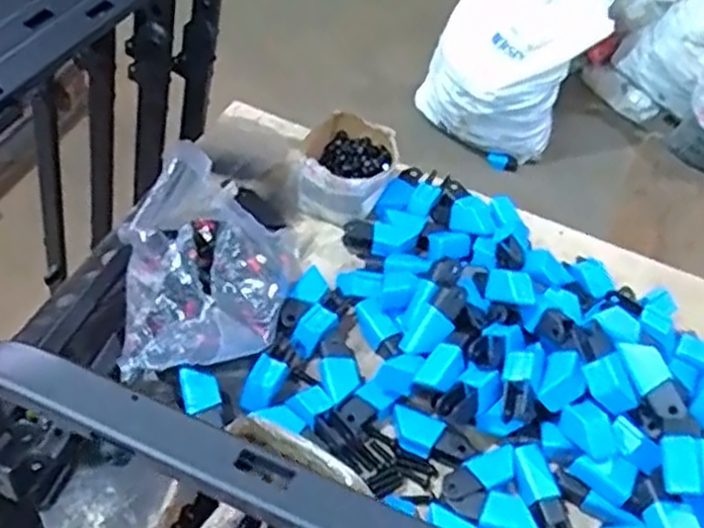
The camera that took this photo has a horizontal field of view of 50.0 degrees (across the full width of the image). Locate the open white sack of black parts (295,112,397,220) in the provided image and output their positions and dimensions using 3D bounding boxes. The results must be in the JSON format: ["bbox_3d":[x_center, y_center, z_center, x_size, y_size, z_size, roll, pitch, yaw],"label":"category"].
[{"bbox_3d":[-0.005,-0.117,0.923,0.110,0.070,0.140,13,49,4],"label":"open white sack of black parts"}]

